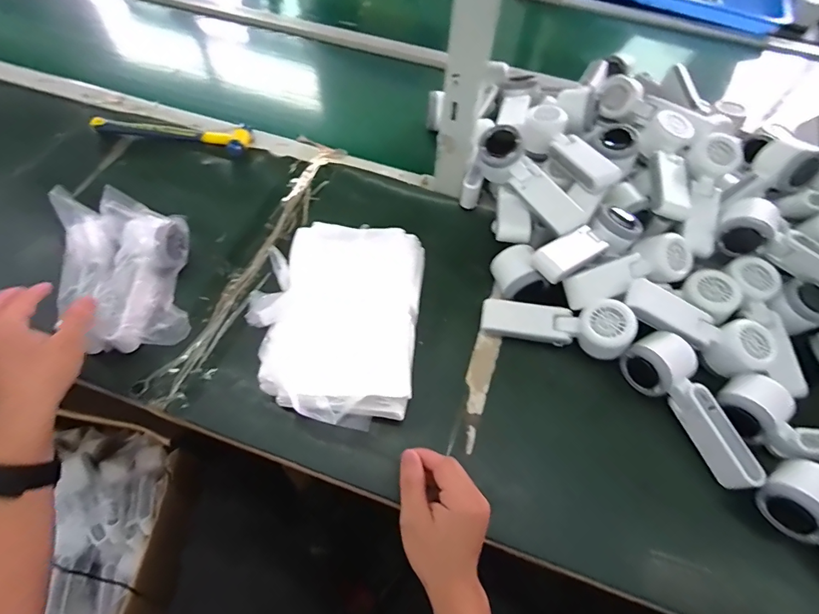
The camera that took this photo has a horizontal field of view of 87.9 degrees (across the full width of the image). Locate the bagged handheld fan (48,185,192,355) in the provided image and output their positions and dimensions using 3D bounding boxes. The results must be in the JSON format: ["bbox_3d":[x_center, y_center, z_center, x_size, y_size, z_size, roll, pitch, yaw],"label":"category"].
[{"bbox_3d":[-0.330,-0.041,0.492,0.116,0.089,0.172,-10,61,-8],"label":"bagged handheld fan"}]

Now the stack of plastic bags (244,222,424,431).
[{"bbox_3d":[-0.091,0.010,0.488,0.199,0.051,0.244,4,59,3],"label":"stack of plastic bags"}]

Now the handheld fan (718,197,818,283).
[{"bbox_3d":[0.459,-0.068,0.508,0.166,0.048,0.067,40,66,19],"label":"handheld fan"}]

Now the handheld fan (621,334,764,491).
[{"bbox_3d":[0.299,0.106,0.448,0.062,0.047,0.166,-23,63,-15],"label":"handheld fan"}]

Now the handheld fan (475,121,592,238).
[{"bbox_3d":[0.149,-0.157,0.528,0.053,0.054,0.164,-36,67,-20],"label":"handheld fan"}]

